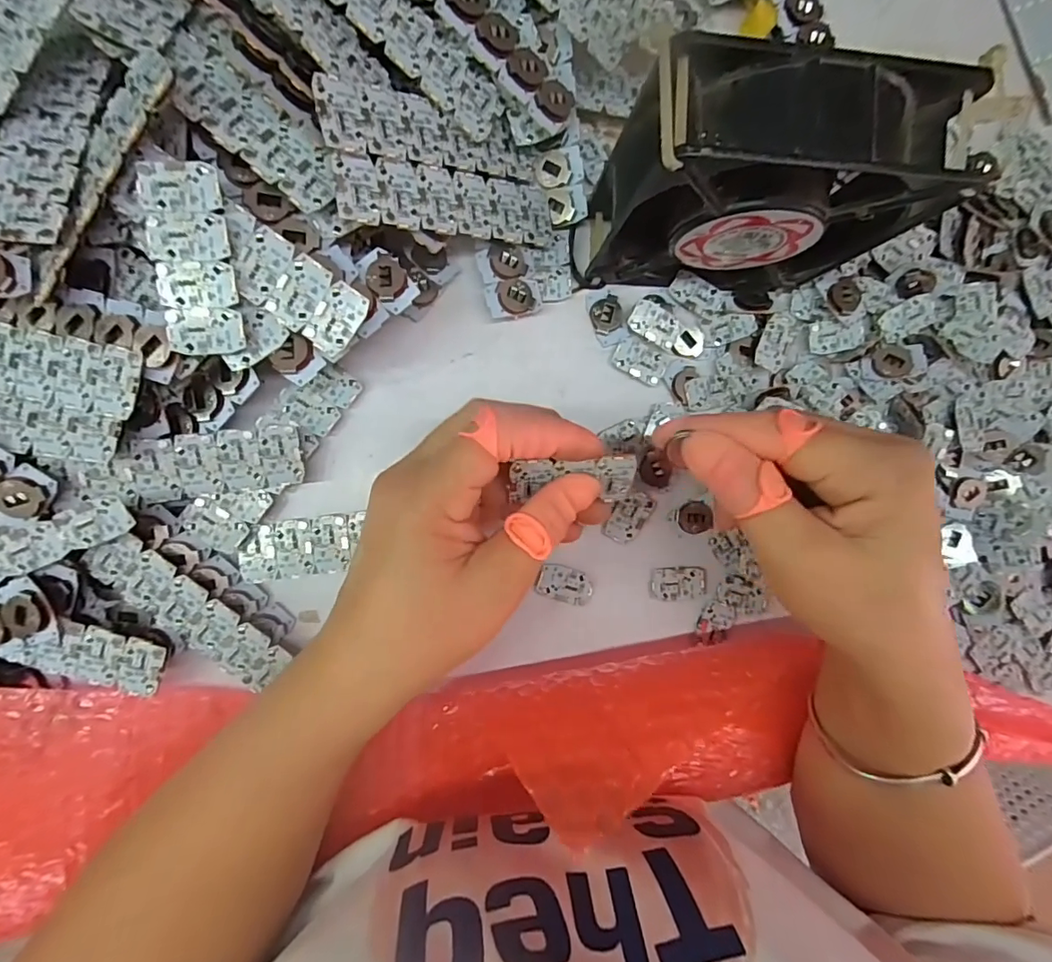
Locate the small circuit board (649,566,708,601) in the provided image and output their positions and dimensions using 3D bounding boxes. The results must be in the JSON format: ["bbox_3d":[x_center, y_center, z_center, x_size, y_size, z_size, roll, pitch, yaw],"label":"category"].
[{"bbox_3d":[0.086,0.057,0.282,0.032,0.004,0.017,-3,90,-7],"label":"small circuit board"}]

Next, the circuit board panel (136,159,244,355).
[{"bbox_3d":[-0.135,-0.089,0.207,0.028,0.005,0.071,-3,104,-7],"label":"circuit board panel"}]

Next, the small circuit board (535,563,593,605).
[{"bbox_3d":[0.022,0.057,0.276,0.030,0.004,0.019,19,88,-6],"label":"small circuit board"}]

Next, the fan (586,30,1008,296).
[{"bbox_3d":[0.094,-0.123,0.222,0.132,0.112,0.044,-1,93,-7],"label":"fan"}]

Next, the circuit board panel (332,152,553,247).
[{"bbox_3d":[-0.033,-0.131,0.239,0.106,0.004,0.029,-9,91,-31],"label":"circuit board panel"}]

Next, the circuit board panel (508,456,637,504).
[{"bbox_3d":[0.021,-0.001,0.222,0.053,0.026,0.004,-3,47,-6],"label":"circuit board panel"}]

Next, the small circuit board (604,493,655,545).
[{"bbox_3d":[0.057,0.020,0.280,0.019,0.004,0.031,34,86,-6],"label":"small circuit board"}]

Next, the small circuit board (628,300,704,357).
[{"bbox_3d":[0.078,-0.082,0.277,0.044,0.004,0.019,24,87,-6],"label":"small circuit board"}]

